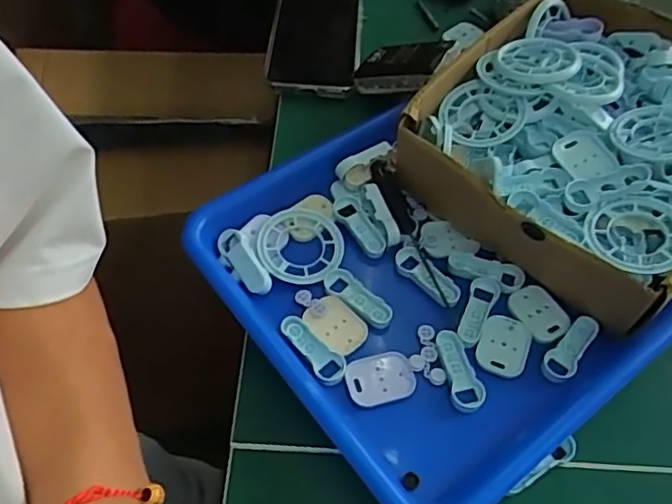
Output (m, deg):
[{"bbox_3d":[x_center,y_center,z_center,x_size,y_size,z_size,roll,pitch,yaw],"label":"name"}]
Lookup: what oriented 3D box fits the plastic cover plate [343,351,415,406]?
[{"bbox_3d":[0.027,0.076,0.375,0.040,0.004,0.030,-13,55,-13],"label":"plastic cover plate"}]

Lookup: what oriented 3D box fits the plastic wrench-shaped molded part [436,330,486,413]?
[{"bbox_3d":[0.074,0.070,0.374,0.019,0.004,0.050,-6,54,-8],"label":"plastic wrench-shaped molded part"}]

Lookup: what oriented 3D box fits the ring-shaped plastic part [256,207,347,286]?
[{"bbox_3d":[-0.024,-0.005,0.426,0.057,0.012,0.056,2,53,-2],"label":"ring-shaped plastic part"}]

